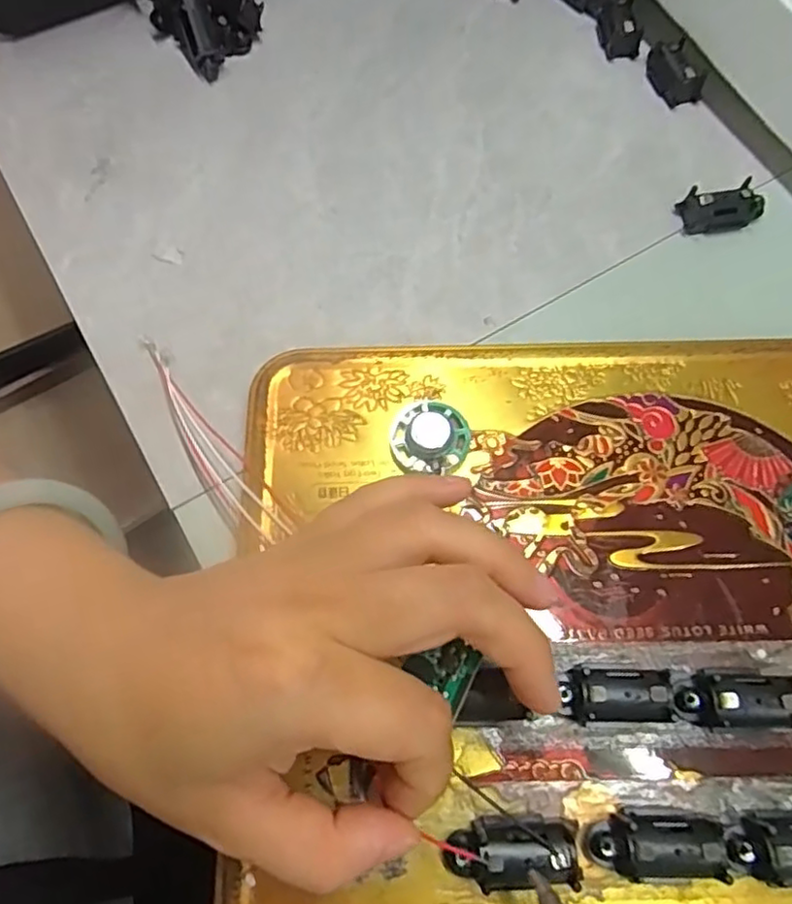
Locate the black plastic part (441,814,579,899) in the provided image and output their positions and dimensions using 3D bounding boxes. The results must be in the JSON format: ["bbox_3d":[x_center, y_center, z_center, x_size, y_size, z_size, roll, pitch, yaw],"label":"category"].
[{"bbox_3d":[0.031,0.109,0.177,0.034,0.013,0.019,-7,68,-2],"label":"black plastic part"}]

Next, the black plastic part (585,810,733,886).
[{"bbox_3d":[0.070,0.107,0.177,0.033,0.013,0.016,1,68,1],"label":"black plastic part"}]

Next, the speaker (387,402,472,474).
[{"bbox_3d":[0.012,-0.005,0.226,0.027,0.009,0.024,-4,68,-1],"label":"speaker"}]

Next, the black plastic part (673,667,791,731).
[{"bbox_3d":[0.099,0.072,0.190,0.033,0.014,0.015,4,68,2],"label":"black plastic part"}]

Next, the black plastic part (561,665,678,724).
[{"bbox_3d":[0.065,0.072,0.191,0.035,0.014,0.014,3,68,2],"label":"black plastic part"}]

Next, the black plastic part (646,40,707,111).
[{"bbox_3d":[0.129,-0.178,0.306,0.016,0.016,0.033,-17,69,-6],"label":"black plastic part"}]

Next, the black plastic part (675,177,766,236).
[{"bbox_3d":[0.137,-0.103,0.275,0.031,0.013,0.016,-13,68,-5],"label":"black plastic part"}]

